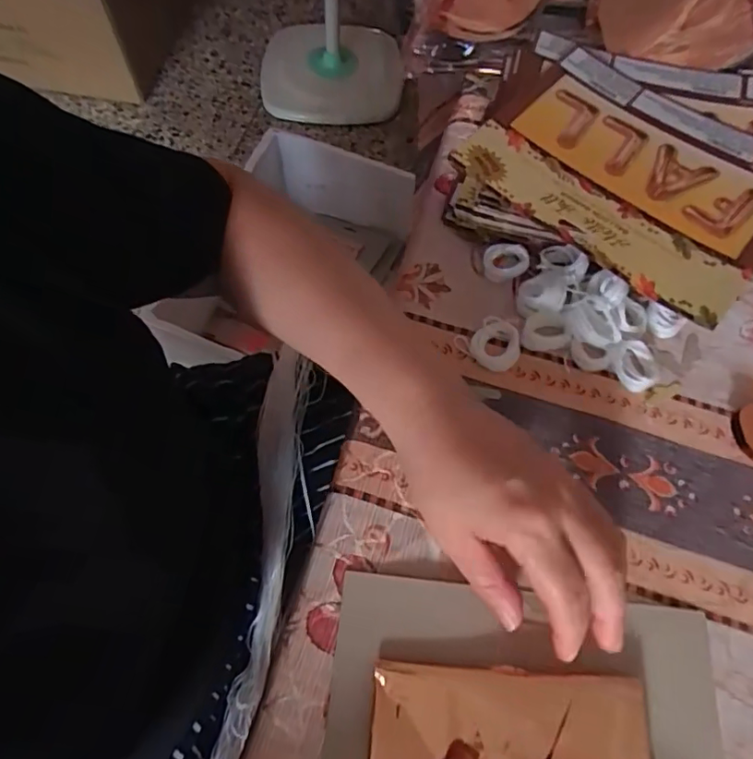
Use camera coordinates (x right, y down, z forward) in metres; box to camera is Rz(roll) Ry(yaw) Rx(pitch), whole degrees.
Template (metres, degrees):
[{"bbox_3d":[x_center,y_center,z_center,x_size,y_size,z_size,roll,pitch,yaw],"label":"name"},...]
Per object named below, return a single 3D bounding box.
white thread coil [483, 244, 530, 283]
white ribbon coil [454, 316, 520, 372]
[{"bbox_3d":[0.089,-0.080,0.373,0.029,0.015,0.027,0,65,-1],"label":"white thread coil"},{"bbox_3d":[0.075,-0.024,0.352,0.038,0.009,0.032,33,68,14],"label":"white ribbon coil"}]

